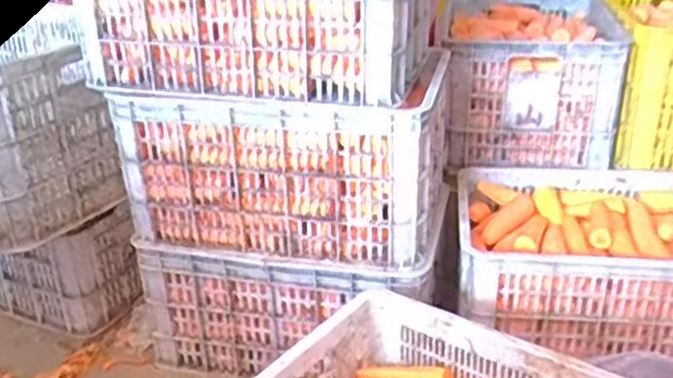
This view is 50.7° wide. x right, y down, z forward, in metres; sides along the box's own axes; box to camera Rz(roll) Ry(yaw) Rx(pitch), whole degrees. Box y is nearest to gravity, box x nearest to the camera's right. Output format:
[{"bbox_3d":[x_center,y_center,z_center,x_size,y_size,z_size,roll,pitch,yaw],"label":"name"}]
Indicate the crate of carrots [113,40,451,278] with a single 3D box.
[{"bbox_3d":[-0.074,-0.056,1.226,0.505,0.283,0.285,5,25,15],"label":"crate of carrots"}]

